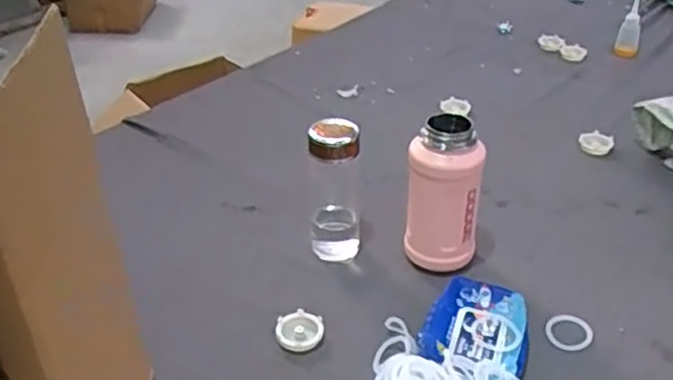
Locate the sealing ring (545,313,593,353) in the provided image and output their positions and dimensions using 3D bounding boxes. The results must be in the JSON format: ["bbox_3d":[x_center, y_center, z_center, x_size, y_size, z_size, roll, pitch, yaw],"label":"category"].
[{"bbox_3d":[0.292,0.177,0.857,0.056,0.004,0.065,17,37,24],"label":"sealing ring"}]

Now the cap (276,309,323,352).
[{"bbox_3d":[-0.045,0.177,0.857,0.060,0.015,0.058,3,49,-2],"label":"cap"}]

